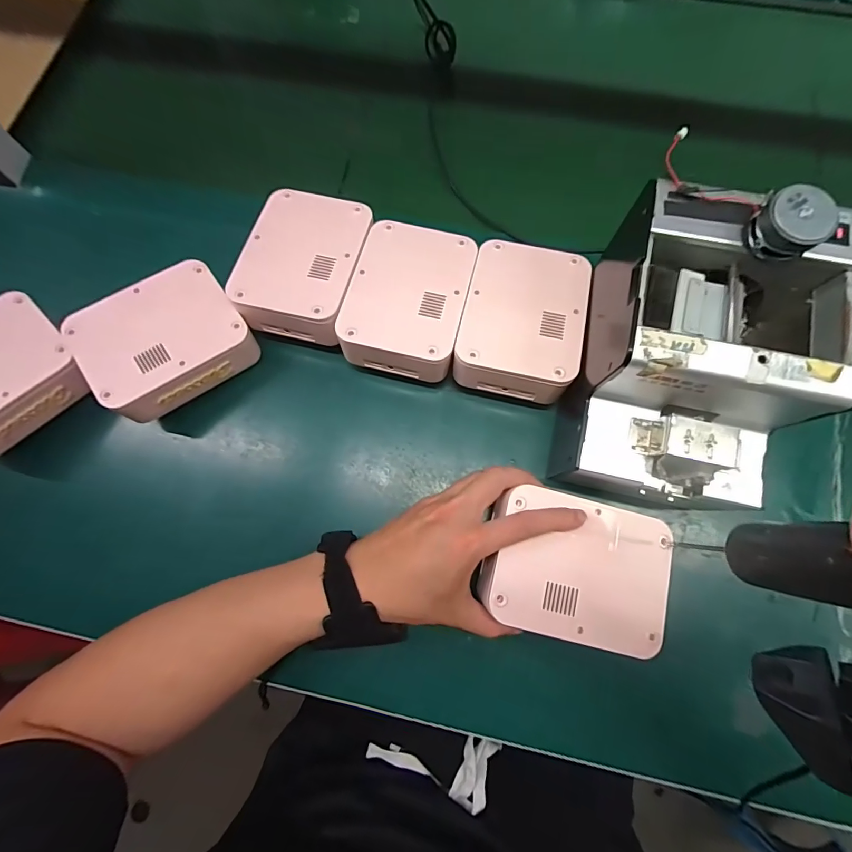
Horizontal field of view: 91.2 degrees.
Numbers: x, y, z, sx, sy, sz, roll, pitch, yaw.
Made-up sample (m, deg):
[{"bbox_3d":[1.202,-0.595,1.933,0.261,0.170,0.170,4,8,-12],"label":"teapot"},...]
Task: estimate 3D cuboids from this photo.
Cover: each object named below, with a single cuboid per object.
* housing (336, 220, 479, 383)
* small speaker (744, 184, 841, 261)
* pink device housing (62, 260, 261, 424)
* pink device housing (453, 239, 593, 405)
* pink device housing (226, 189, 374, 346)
[{"bbox_3d":[-0.014,-0.109,0.376,0.097,0.065,0.128,12,76,5],"label":"housing"},{"bbox_3d":[0.201,-0.111,0.231,0.030,0.023,0.033,-35,77,-7],"label":"small speaker"},{"bbox_3d":[-0.226,-0.073,0.373,0.128,0.065,0.098,-37,79,-7],"label":"pink device housing"},{"bbox_3d":[0.082,-0.092,0.352,0.096,0.035,0.129,13,76,5],"label":"pink device housing"},{"bbox_3d":[-0.107,-0.146,0.371,0.097,0.039,0.129,14,76,5],"label":"pink device housing"}]

